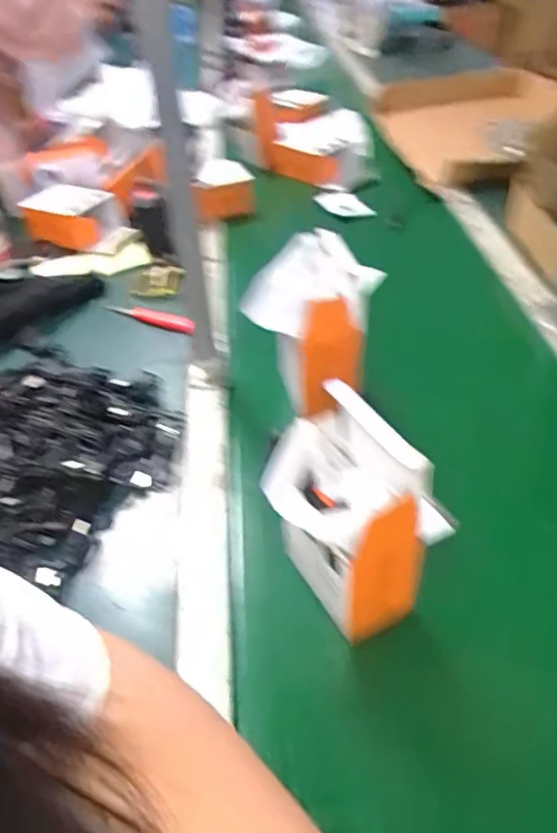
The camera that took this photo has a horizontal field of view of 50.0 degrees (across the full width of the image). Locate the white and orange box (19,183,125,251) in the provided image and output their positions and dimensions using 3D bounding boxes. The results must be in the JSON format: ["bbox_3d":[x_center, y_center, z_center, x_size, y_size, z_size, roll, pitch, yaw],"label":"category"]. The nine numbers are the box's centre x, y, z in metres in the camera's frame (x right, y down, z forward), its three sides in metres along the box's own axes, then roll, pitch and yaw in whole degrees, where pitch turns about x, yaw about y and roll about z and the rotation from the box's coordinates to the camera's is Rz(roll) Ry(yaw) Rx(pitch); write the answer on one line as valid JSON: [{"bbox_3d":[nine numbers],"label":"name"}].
[{"bbox_3d":[-0.338,-0.333,0.997,0.152,0.062,0.110,13,43,18],"label":"white and orange box"}]

